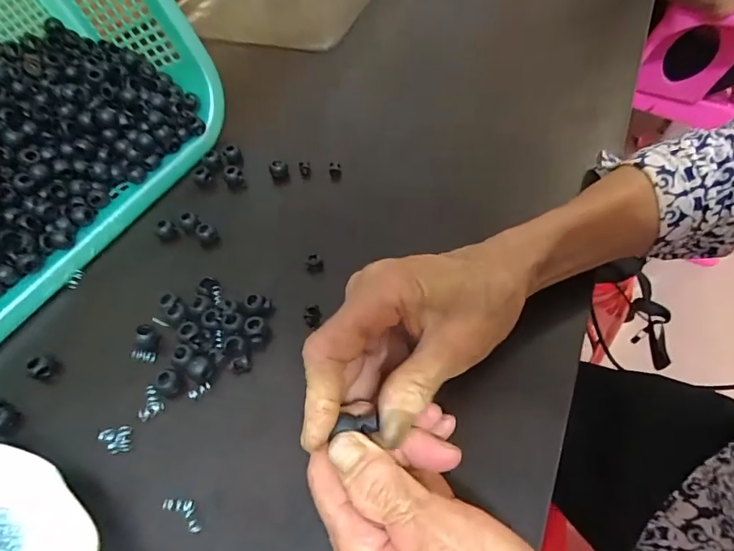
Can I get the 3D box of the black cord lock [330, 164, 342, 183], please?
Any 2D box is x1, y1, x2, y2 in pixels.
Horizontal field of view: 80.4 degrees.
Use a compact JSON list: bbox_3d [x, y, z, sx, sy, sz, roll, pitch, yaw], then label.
[{"bbox_3d":[-0.027,-0.090,0.377,0.010,0.023,0.006,-6,54,0],"label":"black cord lock"}]

